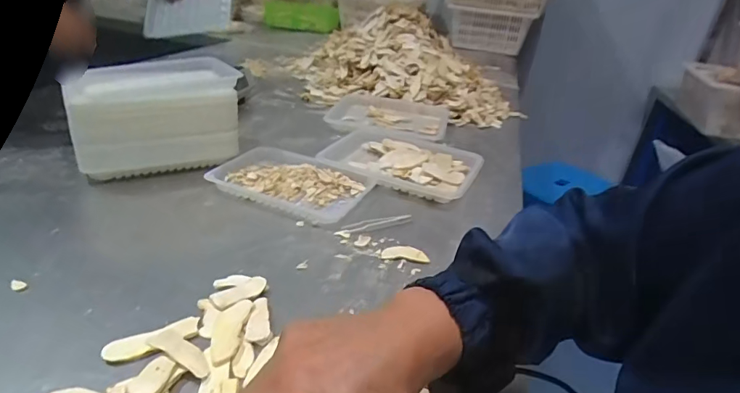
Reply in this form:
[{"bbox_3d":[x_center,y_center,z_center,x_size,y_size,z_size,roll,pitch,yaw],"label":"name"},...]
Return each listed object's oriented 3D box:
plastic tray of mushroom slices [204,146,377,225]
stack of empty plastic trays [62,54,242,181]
[{"bbox_3d":[-0.124,-0.027,0.718,0.230,0.026,0.164,18,30,19],"label":"plastic tray of mushroom slices"},{"bbox_3d":[-0.365,-0.143,0.758,0.236,0.139,0.210,-11,33,-30],"label":"stack of empty plastic trays"}]

